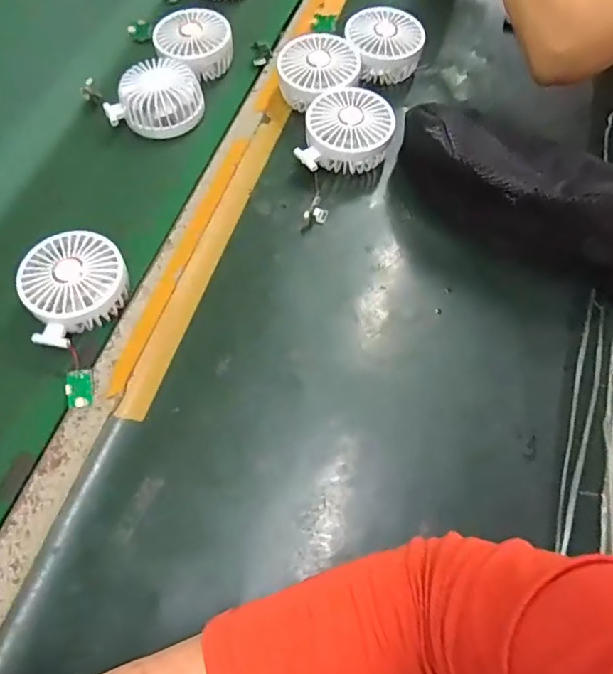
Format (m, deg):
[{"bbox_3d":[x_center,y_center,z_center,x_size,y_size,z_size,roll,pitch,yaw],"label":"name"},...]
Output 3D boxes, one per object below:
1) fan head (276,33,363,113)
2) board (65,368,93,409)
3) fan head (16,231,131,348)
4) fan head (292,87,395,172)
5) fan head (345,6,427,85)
[{"bbox_3d":[0.012,-0.286,0.585,0.085,0.049,0.082,0,65,0],"label":"fan head"},{"bbox_3d":[-0.189,0.043,0.444,0.020,0.004,0.031,-5,77,-13],"label":"board"},{"bbox_3d":[-0.205,-0.047,0.476,0.087,0.034,0.093,-23,67,-10],"label":"fan head"},{"bbox_3d":[0.043,-0.208,0.549,0.090,0.046,0.089,13,67,7],"label":"fan head"},{"bbox_3d":[0.088,-0.328,0.605,0.087,0.048,0.087,-23,68,-9],"label":"fan head"}]

